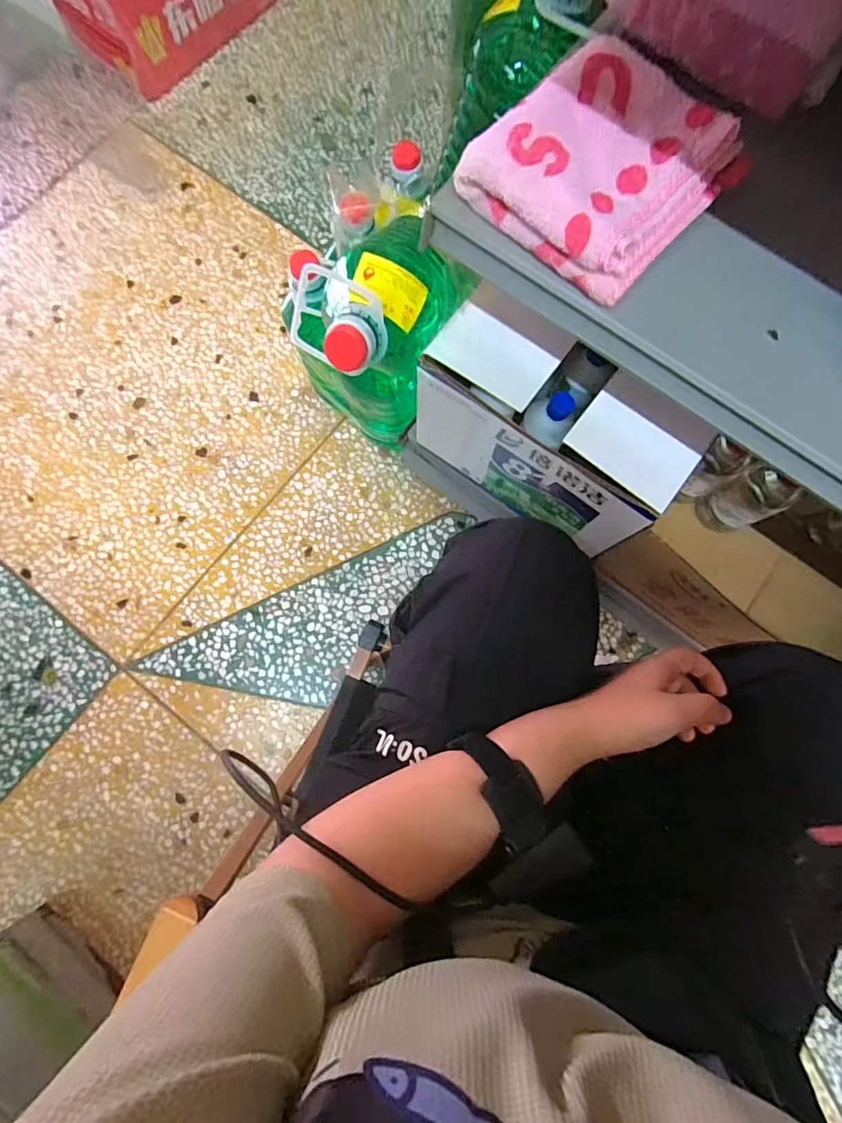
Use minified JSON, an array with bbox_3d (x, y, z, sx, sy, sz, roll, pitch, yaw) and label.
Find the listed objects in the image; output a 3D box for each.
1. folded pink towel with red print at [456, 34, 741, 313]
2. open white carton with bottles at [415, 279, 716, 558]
[{"bbox_3d":[0.146,-0.313,0.383,0.158,0.038,0.172,42,82,8],"label":"folded pink towel with red print"},{"bbox_3d":[0.170,-0.172,0.629,0.316,0.206,0.161,36,81,7],"label":"open white carton with bottles"}]

